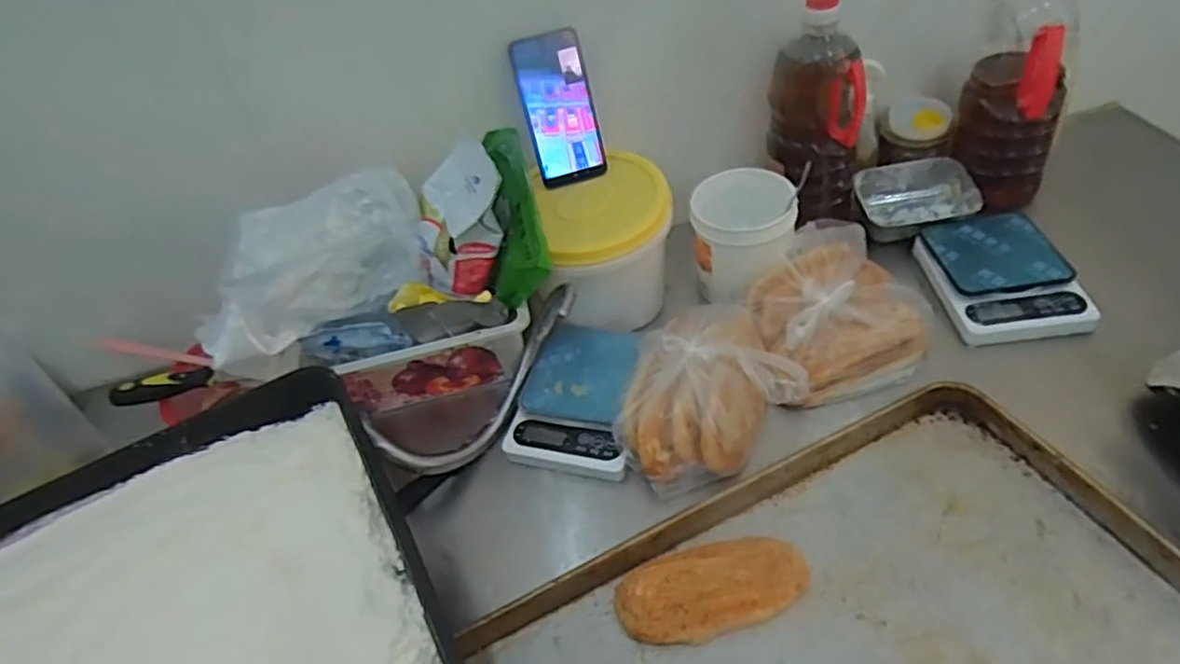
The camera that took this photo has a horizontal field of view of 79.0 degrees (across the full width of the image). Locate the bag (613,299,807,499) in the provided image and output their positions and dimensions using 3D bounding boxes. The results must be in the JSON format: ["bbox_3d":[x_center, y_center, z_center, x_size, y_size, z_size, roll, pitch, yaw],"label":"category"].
[{"bbox_3d":[0.107,0.060,0.719,0.178,0.094,0.153,-23,46,-11],"label":"bag"}]

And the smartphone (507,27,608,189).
[{"bbox_3d":[-0.033,-0.244,0.788,0.076,0.159,0.010,-16,23,-1],"label":"smartphone"}]

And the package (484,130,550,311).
[{"bbox_3d":[-0.077,-0.121,0.732,0.055,0.080,0.176,-7,88,-4],"label":"package"}]

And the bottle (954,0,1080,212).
[{"bbox_3d":[0.507,-0.305,0.842,0.109,0.276,0.146,16,52,26],"label":"bottle"}]

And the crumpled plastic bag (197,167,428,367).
[{"bbox_3d":[-0.283,-0.064,0.723,0.241,0.112,0.109,-34,49,-20],"label":"crumpled plastic bag"}]

